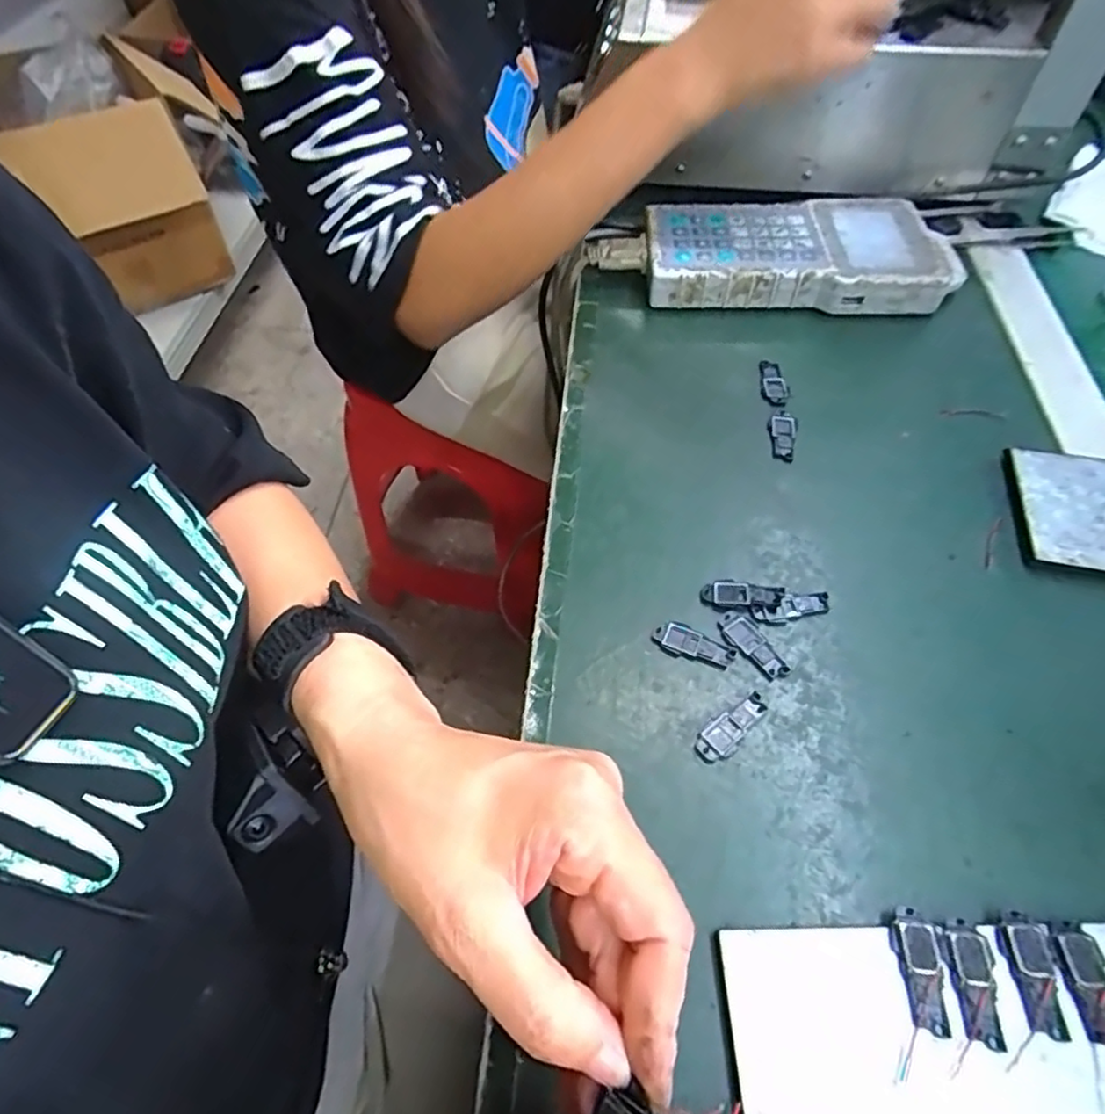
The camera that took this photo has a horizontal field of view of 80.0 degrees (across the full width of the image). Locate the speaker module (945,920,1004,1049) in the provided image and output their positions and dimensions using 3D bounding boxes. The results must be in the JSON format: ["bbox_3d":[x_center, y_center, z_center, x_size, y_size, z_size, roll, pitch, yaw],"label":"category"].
[{"bbox_3d":[0.152,0.153,0.236,0.014,0.004,0.038,5,55,6],"label":"speaker module"}]

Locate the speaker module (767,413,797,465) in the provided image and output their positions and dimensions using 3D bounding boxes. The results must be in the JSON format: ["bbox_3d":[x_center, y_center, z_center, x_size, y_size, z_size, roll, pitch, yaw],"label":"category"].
[{"bbox_3d":[0.140,-0.073,0.403,0.017,0.006,0.036,13,57,11],"label":"speaker module"}]

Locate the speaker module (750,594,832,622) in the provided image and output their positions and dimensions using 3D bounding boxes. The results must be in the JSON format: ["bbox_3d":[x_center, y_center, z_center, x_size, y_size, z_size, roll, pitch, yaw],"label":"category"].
[{"bbox_3d":[0.120,0.025,0.333,0.040,0.004,0.012,-10,55,-4],"label":"speaker module"}]

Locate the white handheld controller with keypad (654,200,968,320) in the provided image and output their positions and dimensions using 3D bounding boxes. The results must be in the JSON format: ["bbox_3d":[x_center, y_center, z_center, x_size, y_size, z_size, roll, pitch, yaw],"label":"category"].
[{"bbox_3d":[0.181,-0.219,0.484,0.220,0.034,0.101,0,55,3],"label":"white handheld controller with keypad"}]

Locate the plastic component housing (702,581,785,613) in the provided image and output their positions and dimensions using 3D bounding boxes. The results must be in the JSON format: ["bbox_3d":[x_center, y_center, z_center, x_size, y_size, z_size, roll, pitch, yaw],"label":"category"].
[{"bbox_3d":[0.098,0.020,0.338,0.040,0.004,0.014,8,56,8],"label":"plastic component housing"}]

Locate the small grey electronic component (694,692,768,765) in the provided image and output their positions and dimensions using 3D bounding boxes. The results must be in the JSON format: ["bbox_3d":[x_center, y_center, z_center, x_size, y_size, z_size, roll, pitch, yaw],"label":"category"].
[{"bbox_3d":[0.082,0.077,0.300,0.041,0.004,0.016,-37,61,-21],"label":"small grey electronic component"}]

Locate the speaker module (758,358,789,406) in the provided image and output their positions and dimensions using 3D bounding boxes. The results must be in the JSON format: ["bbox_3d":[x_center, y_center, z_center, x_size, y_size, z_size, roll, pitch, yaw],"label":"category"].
[{"bbox_3d":[0.144,-0.114,0.429,0.015,0.007,0.045,0,55,3],"label":"speaker module"}]

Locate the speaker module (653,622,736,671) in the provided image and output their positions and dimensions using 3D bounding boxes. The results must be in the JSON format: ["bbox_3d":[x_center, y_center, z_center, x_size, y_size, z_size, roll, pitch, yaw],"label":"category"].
[{"bbox_3d":[0.069,0.043,0.323,0.039,0.004,0.017,24,60,18],"label":"speaker module"}]

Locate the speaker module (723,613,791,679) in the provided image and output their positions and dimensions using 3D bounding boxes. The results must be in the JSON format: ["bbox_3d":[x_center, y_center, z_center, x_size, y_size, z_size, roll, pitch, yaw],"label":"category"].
[{"bbox_3d":[0.099,0.043,0.323,0.014,0.004,0.039,-29,59,-17],"label":"speaker module"}]

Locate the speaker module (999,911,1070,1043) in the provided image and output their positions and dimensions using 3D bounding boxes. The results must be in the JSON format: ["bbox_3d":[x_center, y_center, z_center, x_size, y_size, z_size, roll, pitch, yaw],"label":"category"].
[{"bbox_3d":[0.174,0.150,0.238,0.017,0.004,0.037,8,56,8],"label":"speaker module"}]

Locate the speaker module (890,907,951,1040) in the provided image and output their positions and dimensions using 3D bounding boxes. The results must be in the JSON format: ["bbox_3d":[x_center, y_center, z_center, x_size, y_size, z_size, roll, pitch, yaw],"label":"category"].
[{"bbox_3d":[0.135,0.151,0.240,0.015,0.004,0.039,2,55,4],"label":"speaker module"}]

